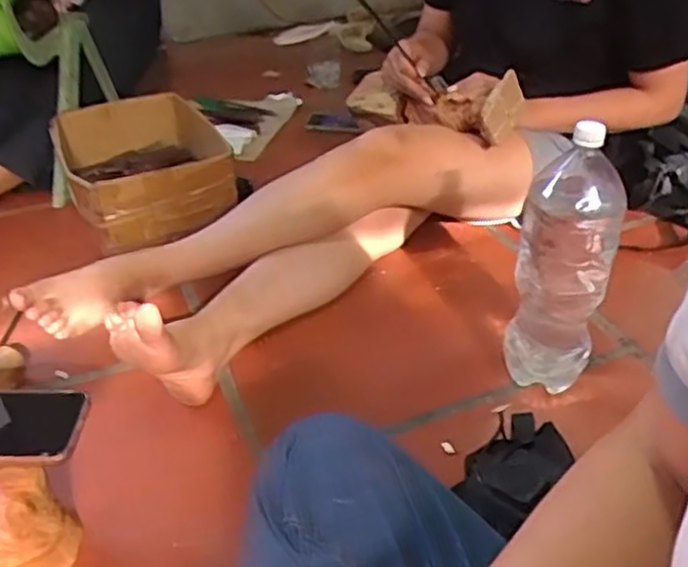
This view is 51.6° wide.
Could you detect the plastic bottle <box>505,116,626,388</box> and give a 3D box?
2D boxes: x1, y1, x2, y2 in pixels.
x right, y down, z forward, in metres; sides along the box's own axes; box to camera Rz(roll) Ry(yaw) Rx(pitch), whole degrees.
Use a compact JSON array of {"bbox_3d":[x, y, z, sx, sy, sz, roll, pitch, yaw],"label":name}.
[{"bbox_3d":[0.248,-0.017,0.809,0.100,0.325,0.093,11,37,13],"label":"plastic bottle"}]

